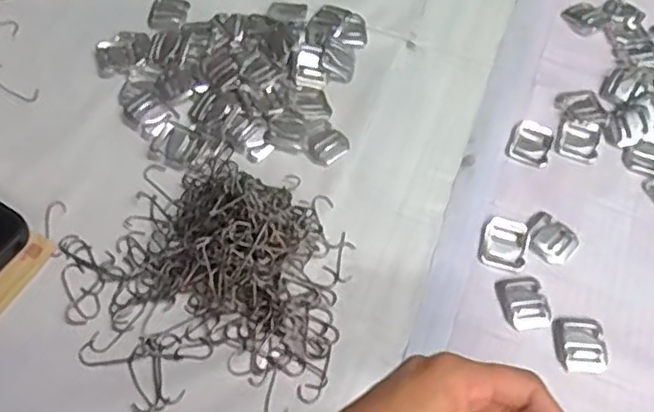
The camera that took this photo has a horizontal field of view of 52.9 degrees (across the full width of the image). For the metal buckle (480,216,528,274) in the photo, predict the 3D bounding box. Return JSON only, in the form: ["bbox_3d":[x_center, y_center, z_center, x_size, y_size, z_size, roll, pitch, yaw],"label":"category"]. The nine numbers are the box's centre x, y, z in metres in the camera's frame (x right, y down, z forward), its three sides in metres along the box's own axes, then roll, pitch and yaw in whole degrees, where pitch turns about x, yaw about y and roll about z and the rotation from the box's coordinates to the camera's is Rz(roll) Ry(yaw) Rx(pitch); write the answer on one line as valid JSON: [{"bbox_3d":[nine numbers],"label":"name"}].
[{"bbox_3d":[0.121,0.026,0.447,0.029,0.005,0.038,15,59,5],"label":"metal buckle"}]

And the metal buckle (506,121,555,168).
[{"bbox_3d":[0.154,-0.047,0.493,0.029,0.007,0.035,20,60,8],"label":"metal buckle"}]

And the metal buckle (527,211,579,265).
[{"bbox_3d":[0.154,0.022,0.454,0.035,0.004,0.034,37,64,17],"label":"metal buckle"}]

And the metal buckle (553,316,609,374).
[{"bbox_3d":[0.161,0.087,0.415,0.032,0.004,0.036,2,59,-3],"label":"metal buckle"}]

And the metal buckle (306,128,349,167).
[{"bbox_3d":[0.002,-0.043,0.479,0.030,0.004,0.022,-36,68,-22],"label":"metal buckle"}]

